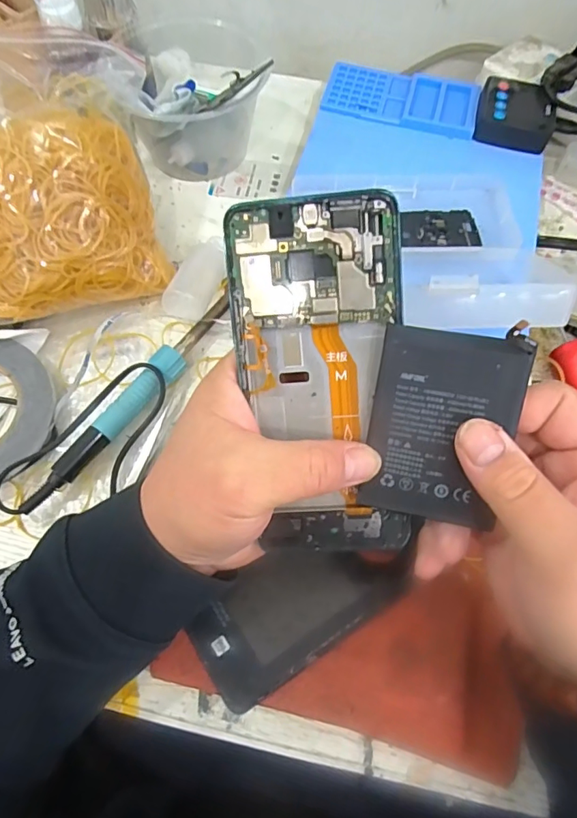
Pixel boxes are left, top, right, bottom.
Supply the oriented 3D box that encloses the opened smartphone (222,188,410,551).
[{"bbox_3d":[0.015,-0.011,0.227,0.072,0.006,0.161,-4,102,6],"label":"opened smartphone"}]

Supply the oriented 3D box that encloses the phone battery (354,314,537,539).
[{"bbox_3d":[0.066,0.008,0.217,0.059,0.004,0.085,11,105,11],"label":"phone battery"}]

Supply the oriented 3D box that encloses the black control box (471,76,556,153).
[{"bbox_3d":[0.218,-0.282,0.474,0.073,0.018,0.068,11,66,4],"label":"black control box"}]

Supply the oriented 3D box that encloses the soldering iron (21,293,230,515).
[{"bbox_3d":[-0.113,-0.011,0.372,0.027,0.023,0.210,38,74,14],"label":"soldering iron"}]

